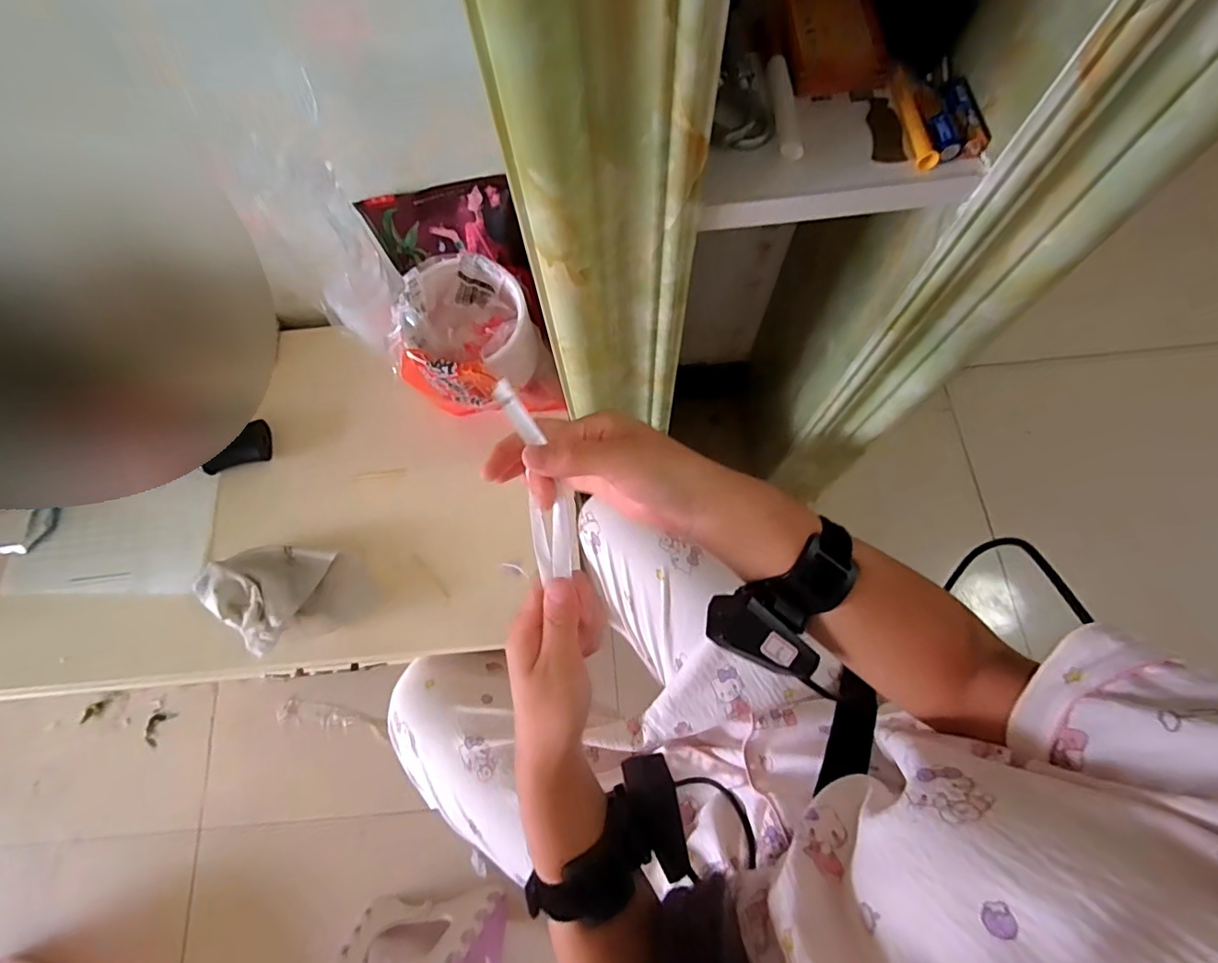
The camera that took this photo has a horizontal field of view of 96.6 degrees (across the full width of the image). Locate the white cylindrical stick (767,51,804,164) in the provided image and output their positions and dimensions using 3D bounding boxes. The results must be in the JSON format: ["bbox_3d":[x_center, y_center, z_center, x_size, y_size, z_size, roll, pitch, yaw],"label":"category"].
[{"bbox_3d":[0.104,-0.221,0.319,0.011,0.010,0.074,-2,71,2],"label":"white cylindrical stick"}]

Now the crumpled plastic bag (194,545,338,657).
[{"bbox_3d":[-0.350,0.104,0.541,0.114,0.044,0.105,18,73,8],"label":"crumpled plastic bag"}]

